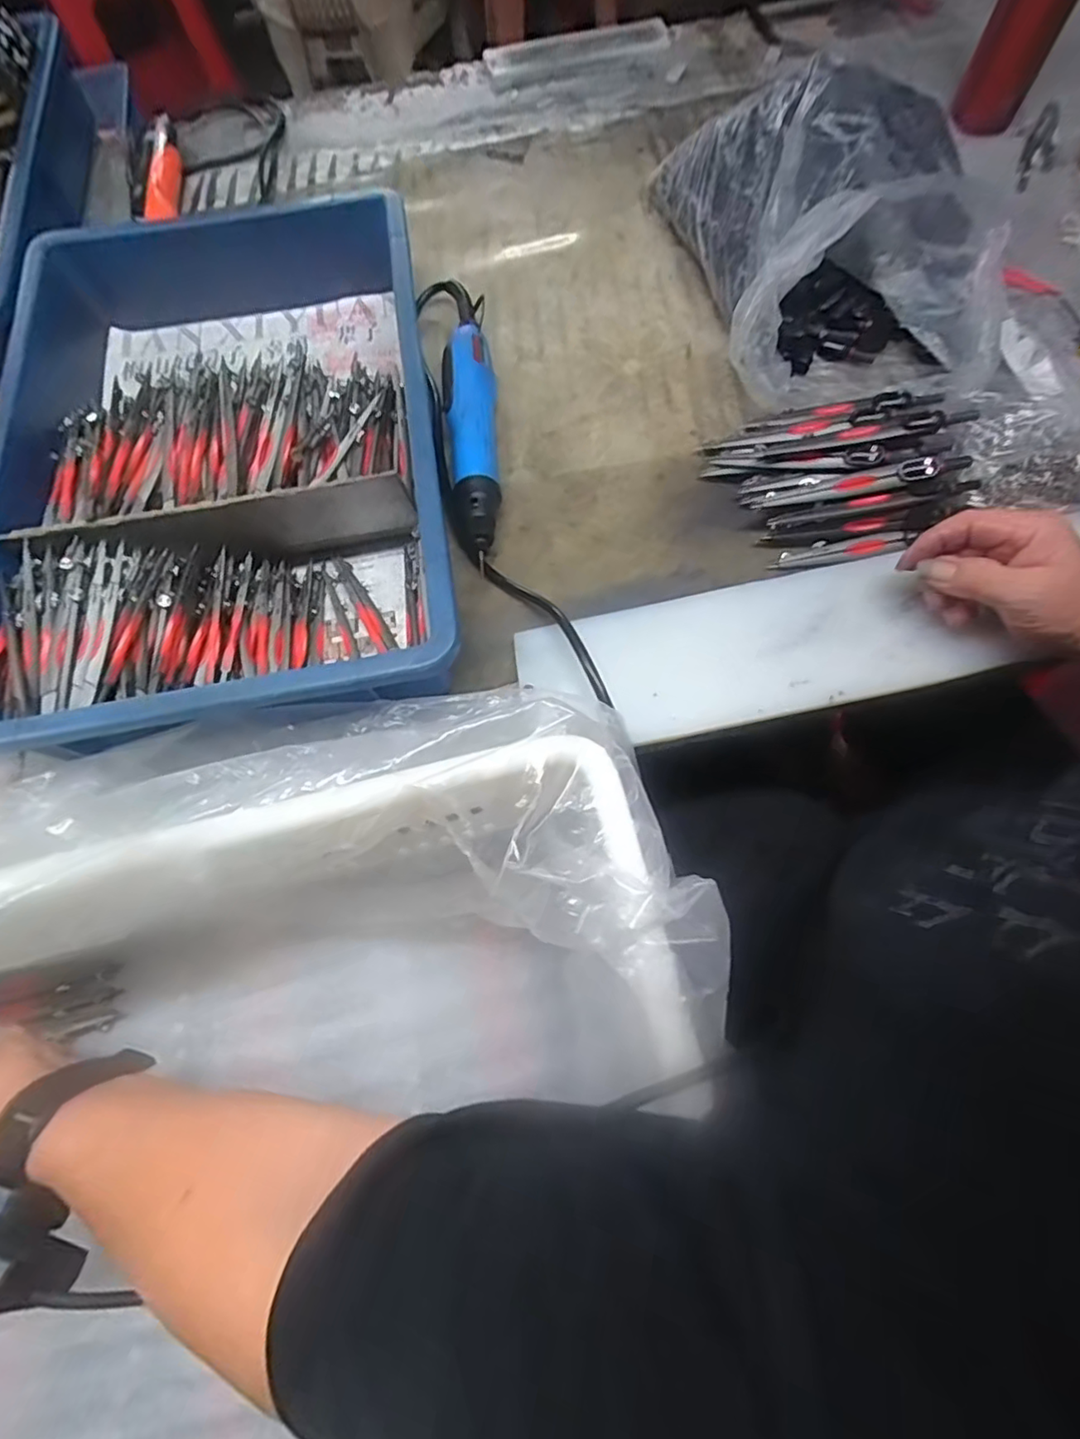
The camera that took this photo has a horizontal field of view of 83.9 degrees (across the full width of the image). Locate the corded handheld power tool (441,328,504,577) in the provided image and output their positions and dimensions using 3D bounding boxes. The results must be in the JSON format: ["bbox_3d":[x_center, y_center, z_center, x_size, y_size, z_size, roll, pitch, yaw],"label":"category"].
[{"bbox_3d":[-0.051,-0.212,0.454,0.038,0.034,0.211,-4,67,1],"label":"corded handheld power tool"}]

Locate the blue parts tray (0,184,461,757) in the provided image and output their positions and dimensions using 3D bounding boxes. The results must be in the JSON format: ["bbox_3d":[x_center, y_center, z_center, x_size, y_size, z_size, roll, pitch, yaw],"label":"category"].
[{"bbox_3d":[-0.218,-0.197,0.431,0.282,0.080,0.444,-10,67,-1],"label":"blue parts tray"}]

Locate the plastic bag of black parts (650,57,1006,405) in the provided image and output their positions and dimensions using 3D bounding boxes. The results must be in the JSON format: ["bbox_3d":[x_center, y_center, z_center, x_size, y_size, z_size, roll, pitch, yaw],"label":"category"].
[{"bbox_3d":[0.232,-0.378,0.468,0.207,0.109,0.290,-6,67,0],"label":"plastic bag of black parts"}]

